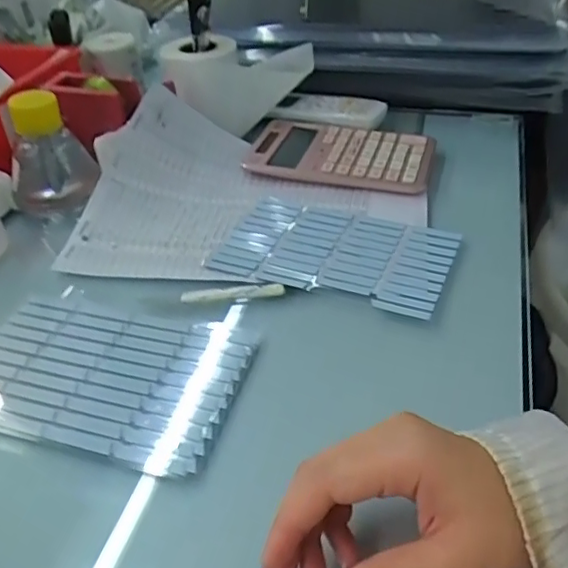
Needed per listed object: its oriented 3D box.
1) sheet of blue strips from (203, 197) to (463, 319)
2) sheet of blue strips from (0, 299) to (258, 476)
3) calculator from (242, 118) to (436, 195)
[{"bbox_3d":[0.039,-0.027,0.482,0.181,0.008,0.108,13,42,20],"label":"sheet of blue strips"},{"bbox_3d":[-0.123,0.058,0.392,0.184,0.004,0.112,9,41,16],"label":"sheet of blue strips"},{"bbox_3d":[0.053,-0.132,0.600,0.181,0.020,0.115,11,41,17],"label":"calculator"}]

